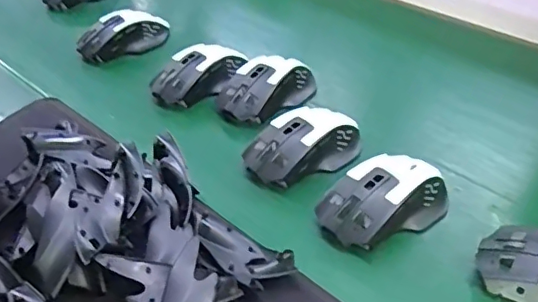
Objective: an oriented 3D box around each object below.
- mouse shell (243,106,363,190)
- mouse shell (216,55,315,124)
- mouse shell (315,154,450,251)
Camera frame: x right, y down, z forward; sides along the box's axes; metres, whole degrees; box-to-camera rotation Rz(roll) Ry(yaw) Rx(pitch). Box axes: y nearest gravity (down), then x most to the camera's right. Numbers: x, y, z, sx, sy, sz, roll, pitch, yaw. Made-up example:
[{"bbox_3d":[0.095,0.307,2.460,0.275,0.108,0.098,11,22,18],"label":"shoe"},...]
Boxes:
[{"bbox_3d":[0.033,-0.002,0.515,0.114,0.052,0.063,-22,42,-18],"label":"mouse shell"},{"bbox_3d":[-0.002,-0.067,0.584,0.106,0.037,0.064,-26,43,-22],"label":"mouse shell"},{"bbox_3d":[0.093,0.036,0.446,0.111,0.034,0.063,-20,41,-16],"label":"mouse shell"}]

